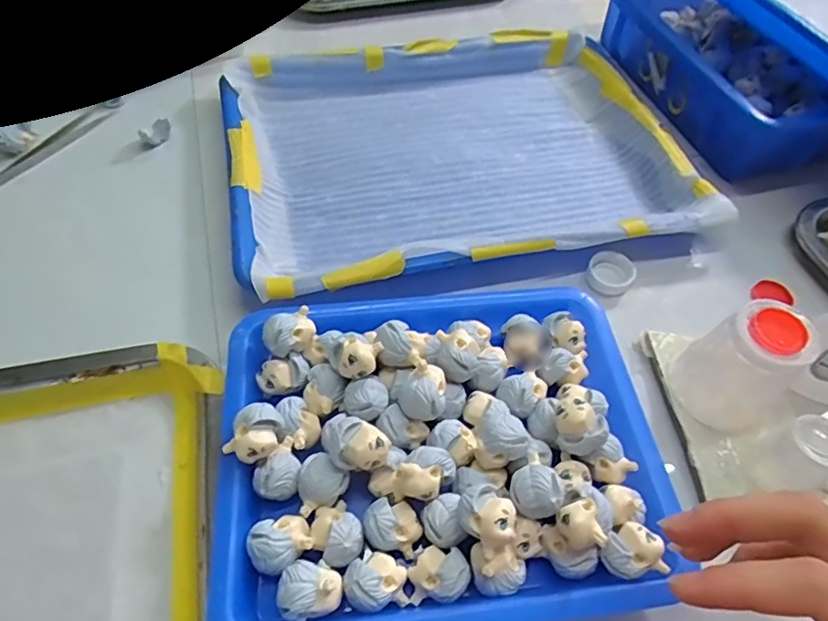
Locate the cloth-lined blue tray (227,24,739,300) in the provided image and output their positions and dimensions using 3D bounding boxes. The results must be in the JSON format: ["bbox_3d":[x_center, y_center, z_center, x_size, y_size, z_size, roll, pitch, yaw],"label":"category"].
[{"bbox_3d":[0.030,-0.126,0.420,0.322,0.037,0.255,-9,58,-10],"label":"cloth-lined blue tray"}]

